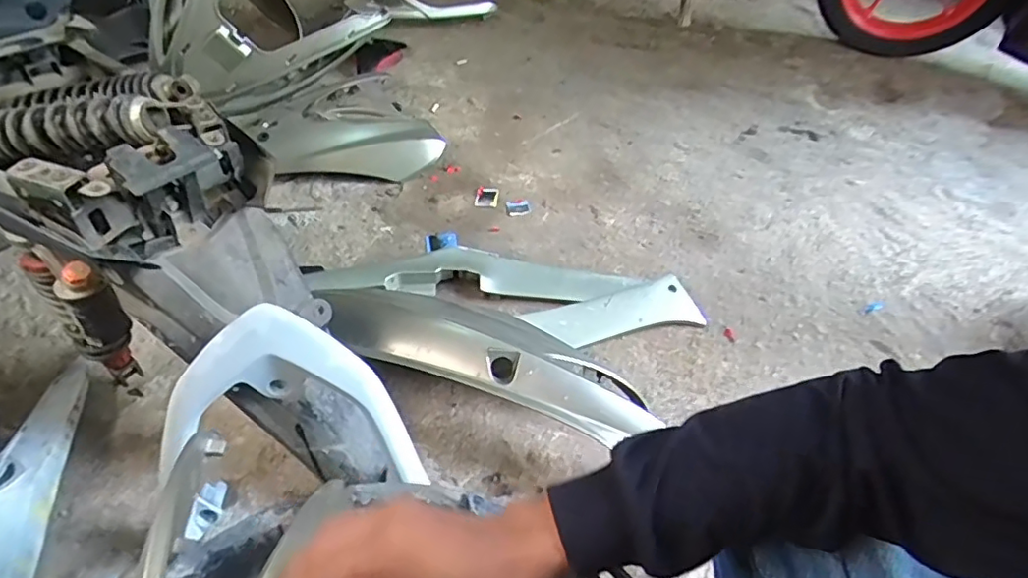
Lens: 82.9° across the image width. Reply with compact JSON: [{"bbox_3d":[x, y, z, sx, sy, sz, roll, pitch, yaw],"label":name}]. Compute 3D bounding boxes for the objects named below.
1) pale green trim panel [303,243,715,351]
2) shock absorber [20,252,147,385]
[{"bbox_3d":[0.000,-0.005,1.017,0.656,0.061,0.190,7,44,5],"label":"pale green trim panel"},{"bbox_3d":[-0.543,0.050,0.753,0.112,0.298,0.050,41,53,8],"label":"shock absorber"}]

